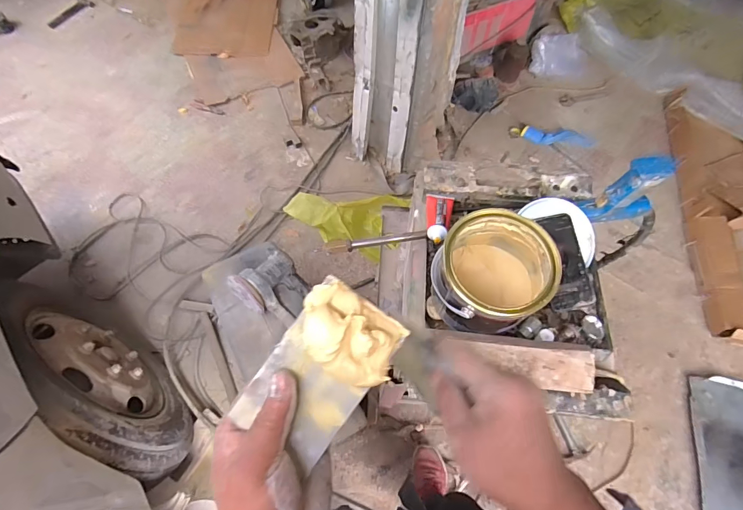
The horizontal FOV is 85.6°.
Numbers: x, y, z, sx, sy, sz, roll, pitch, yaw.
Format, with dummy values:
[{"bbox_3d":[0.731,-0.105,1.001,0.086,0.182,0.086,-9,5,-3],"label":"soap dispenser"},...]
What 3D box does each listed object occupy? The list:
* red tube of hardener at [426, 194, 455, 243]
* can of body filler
[{"bbox_3d":[0.124,-0.073,0.733,0.050,0.026,0.129,9,43,4],"label":"red tube of hardener"},{"bbox_3d":[0.181,0.034,0.616,0.164,0.154,0.156,1,63,-1],"label":"can of body filler"}]

